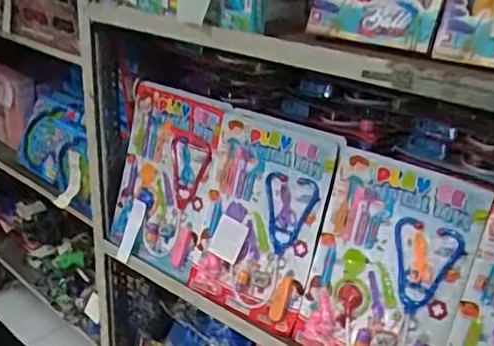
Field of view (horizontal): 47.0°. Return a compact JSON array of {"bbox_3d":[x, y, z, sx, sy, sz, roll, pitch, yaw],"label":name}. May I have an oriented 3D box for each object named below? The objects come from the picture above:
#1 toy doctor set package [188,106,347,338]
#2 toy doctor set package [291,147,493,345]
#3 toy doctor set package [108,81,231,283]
[{"bbox_3d":[0.021,0.089,1.241,0.328,0.416,0.036,19,3,37],"label":"toy doctor set package"},{"bbox_3d":[0.245,0.185,1.055,0.299,0.405,0.037,22,8,42],"label":"toy doctor set package"},{"bbox_3d":[-0.216,0.007,1.449,0.327,0.451,0.030,9,-4,37],"label":"toy doctor set package"}]

